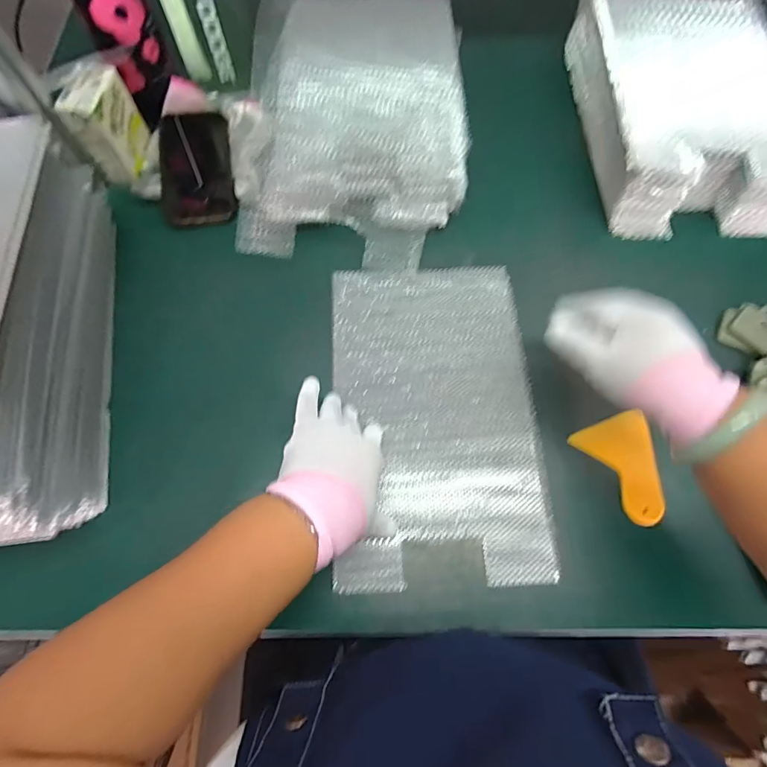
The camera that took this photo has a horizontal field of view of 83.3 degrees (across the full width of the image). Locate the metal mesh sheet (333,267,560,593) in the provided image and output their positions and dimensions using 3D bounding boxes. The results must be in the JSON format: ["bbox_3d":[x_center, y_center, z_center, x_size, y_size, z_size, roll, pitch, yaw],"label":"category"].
[{"bbox_3d":[0.052,0.025,0.438,0.196,0.010,0.324,-3,70,-2],"label":"metal mesh sheet"}]

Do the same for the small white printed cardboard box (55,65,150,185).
[{"bbox_3d":[-0.309,-0.287,0.487,0.049,0.098,0.074,9,70,2],"label":"small white printed cardboard box"}]

